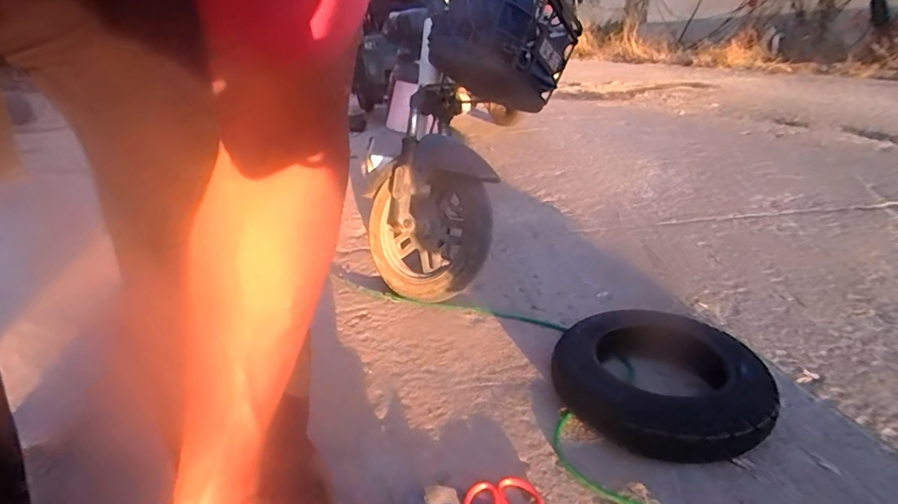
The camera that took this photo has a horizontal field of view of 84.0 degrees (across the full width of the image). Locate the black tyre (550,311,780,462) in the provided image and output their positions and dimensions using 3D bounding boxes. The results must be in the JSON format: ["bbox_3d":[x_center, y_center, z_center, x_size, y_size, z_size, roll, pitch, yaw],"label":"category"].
[{"bbox_3d":[0.354,0.205,0.844,0.317,0.092,0.325,10,27,26],"label":"black tyre"}]

